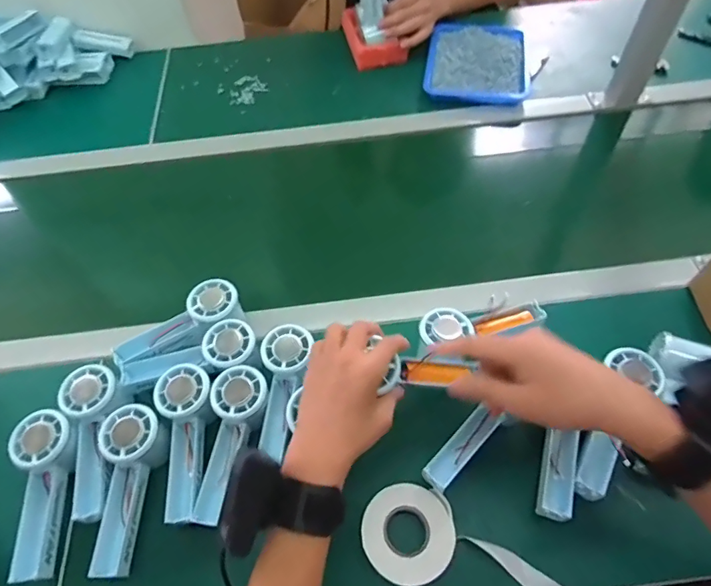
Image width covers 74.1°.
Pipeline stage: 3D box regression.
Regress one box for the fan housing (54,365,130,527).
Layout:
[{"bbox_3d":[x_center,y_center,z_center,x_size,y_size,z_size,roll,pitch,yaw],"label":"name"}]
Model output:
[{"bbox_3d":[-0.269,0.152,0.492,0.061,0.042,0.154,-11,70,-3],"label":"fan housing"}]

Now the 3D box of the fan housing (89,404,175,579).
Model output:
[{"bbox_3d":[-0.215,0.188,0.458,0.062,0.045,0.149,-9,58,-1],"label":"fan housing"}]

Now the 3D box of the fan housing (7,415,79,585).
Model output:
[{"bbox_3d":[-0.305,0.193,0.460,0.053,0.033,0.147,-7,72,0],"label":"fan housing"}]

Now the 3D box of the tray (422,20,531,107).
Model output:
[{"bbox_3d":[0.217,-0.412,0.840,0.171,0.025,0.221,8,59,9],"label":"tray"}]

